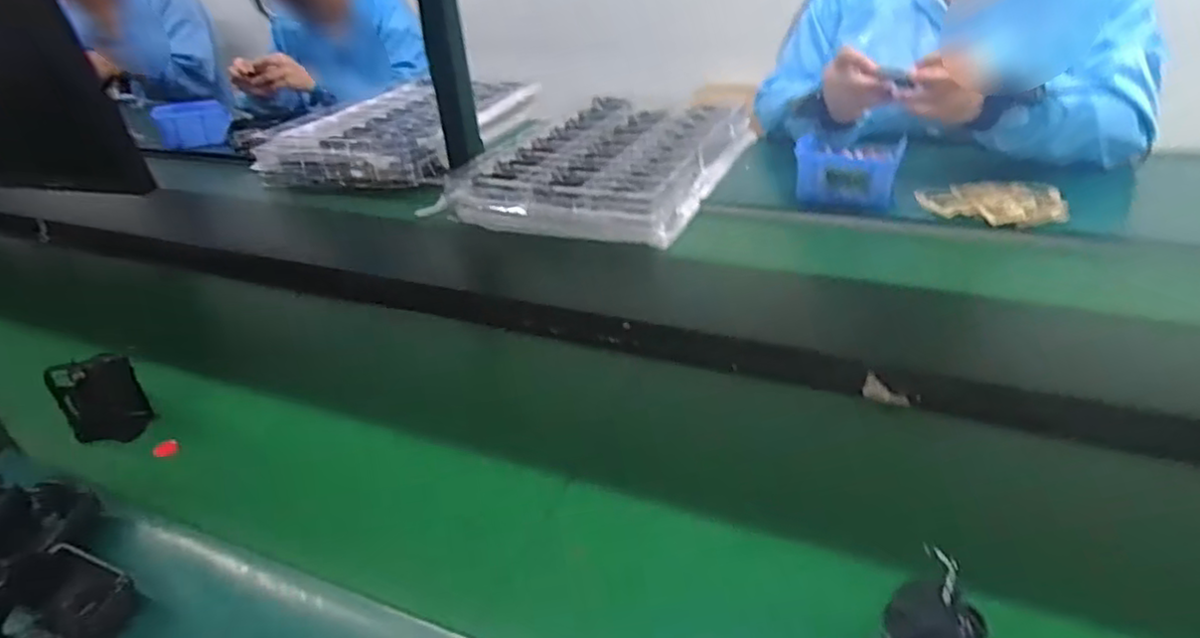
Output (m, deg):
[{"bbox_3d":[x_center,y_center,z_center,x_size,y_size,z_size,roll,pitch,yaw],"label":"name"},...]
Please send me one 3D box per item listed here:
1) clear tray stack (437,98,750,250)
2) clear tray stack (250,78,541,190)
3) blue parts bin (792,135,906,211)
[{"bbox_3d":[0.024,-0.244,1.011,0.327,0.045,0.467,11,35,23],"label":"clear tray stack"},{"bbox_3d":[-0.356,-0.337,1.205,0.362,0.074,0.426,5,33,14],"label":"clear tray stack"},{"bbox_3d":[0.313,-0.187,0.858,0.126,0.065,0.092,10,35,22],"label":"blue parts bin"}]

